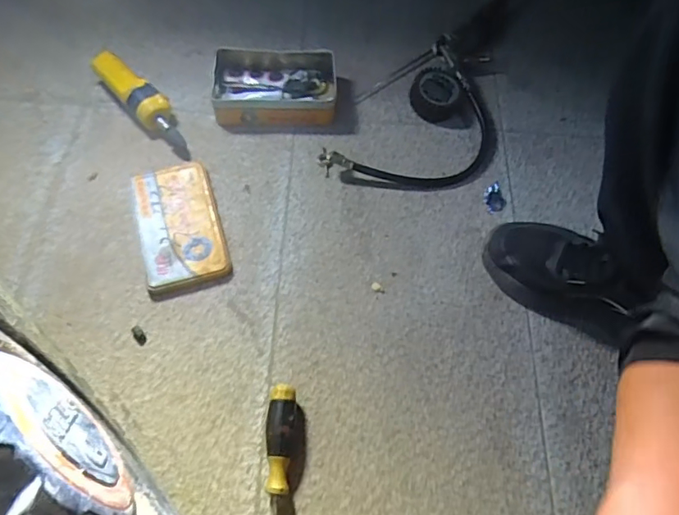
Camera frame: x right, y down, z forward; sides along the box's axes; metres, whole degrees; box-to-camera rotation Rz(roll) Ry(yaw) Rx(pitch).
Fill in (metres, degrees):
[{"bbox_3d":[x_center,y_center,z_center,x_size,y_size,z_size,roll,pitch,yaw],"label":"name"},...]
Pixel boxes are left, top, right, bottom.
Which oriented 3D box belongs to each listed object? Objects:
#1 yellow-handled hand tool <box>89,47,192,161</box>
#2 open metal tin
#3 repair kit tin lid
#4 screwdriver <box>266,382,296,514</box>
[{"bbox_3d":[-0.266,-0.213,0.700,0.047,0.044,0.198,-41,73,-19],"label":"yellow-handled hand tool"},{"bbox_3d":[-0.090,-0.236,0.719,0.170,0.046,0.107,-1,65,-3],"label":"open metal tin"},{"bbox_3d":[-0.199,-0.043,0.634,0.096,0.016,0.169,-16,67,-10],"label":"repair kit tin lid"},{"bbox_3d":[-0.060,0.227,0.503,0.027,0.028,0.199,1,65,-2],"label":"screwdriver"}]

